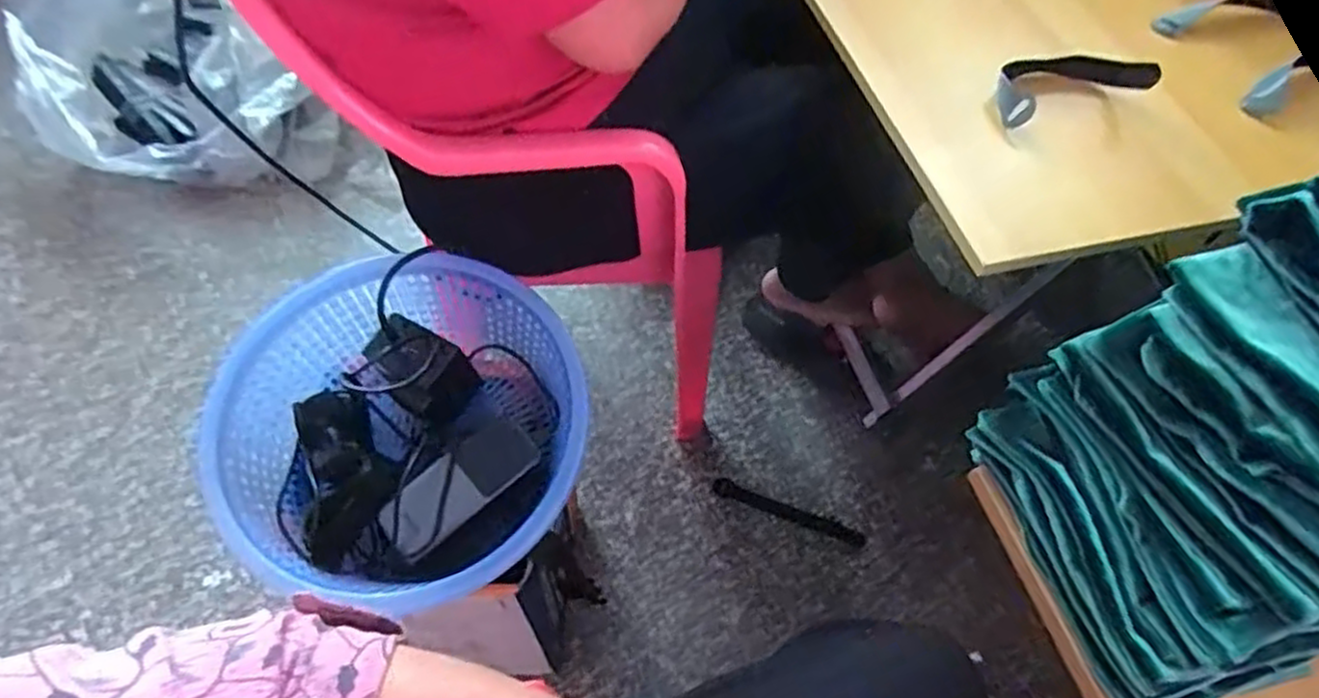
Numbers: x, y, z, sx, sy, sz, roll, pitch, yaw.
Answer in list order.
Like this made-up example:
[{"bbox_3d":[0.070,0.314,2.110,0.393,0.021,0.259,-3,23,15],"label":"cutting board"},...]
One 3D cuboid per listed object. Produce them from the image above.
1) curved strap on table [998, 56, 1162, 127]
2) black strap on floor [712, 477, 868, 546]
[{"bbox_3d":[0.320,-0.205,0.578,0.112,0.035,0.059,-5,57,-5],"label":"curved strap on table"},{"bbox_3d":[0.168,0.213,0.969,0.200,0.006,0.024,20,59,11],"label":"black strap on floor"}]

